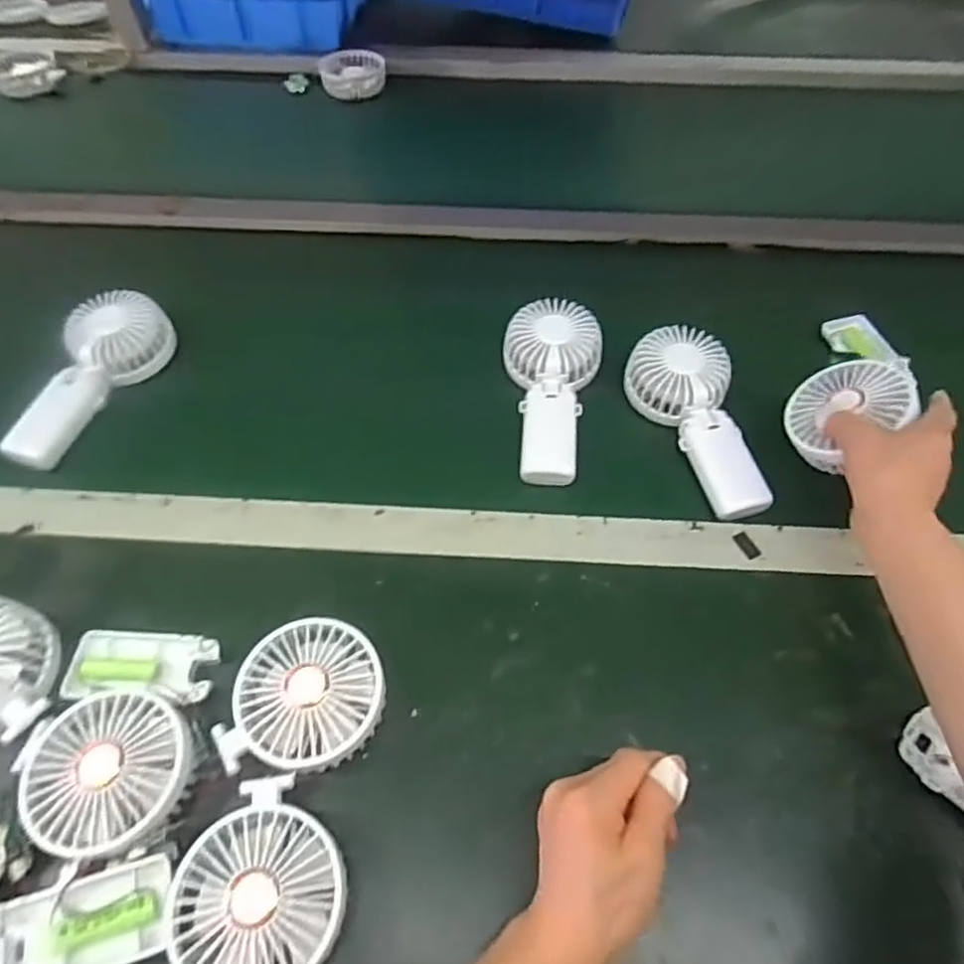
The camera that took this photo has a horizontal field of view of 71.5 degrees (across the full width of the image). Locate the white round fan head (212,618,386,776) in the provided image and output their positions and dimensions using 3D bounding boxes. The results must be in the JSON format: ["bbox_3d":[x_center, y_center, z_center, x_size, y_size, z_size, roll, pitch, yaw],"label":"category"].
[{"bbox_3d":[-0.108,0.135,0.416,0.097,0.047,0.089,0,56,0],"label":"white round fan head"}]

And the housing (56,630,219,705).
[{"bbox_3d":[-0.222,0.123,0.446,0.093,0.021,0.048,2,56,2],"label":"housing"}]

